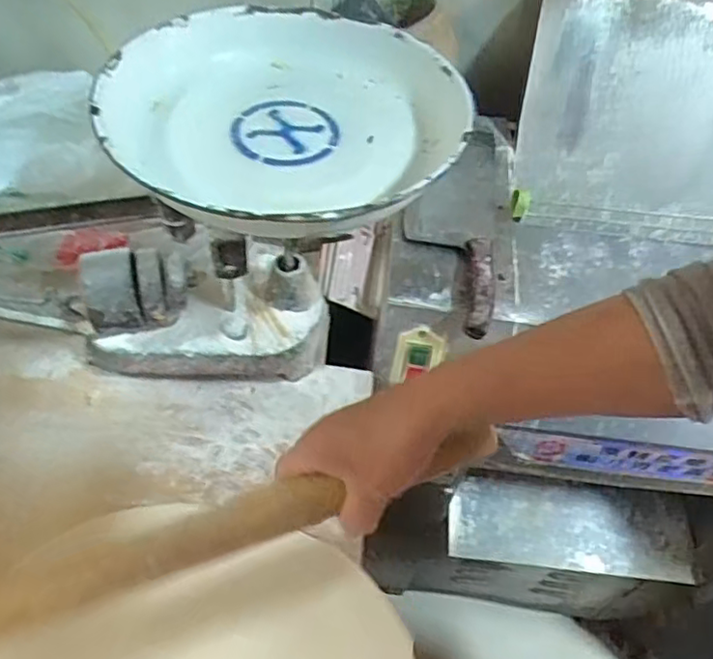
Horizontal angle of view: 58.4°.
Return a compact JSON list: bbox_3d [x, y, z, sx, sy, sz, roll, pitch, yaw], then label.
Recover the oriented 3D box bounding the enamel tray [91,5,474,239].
[{"bbox_3d":[-0.048,-0.158,0.482,0.264,0.053,0.256,38,59,21],"label":"enamel tray"}]

